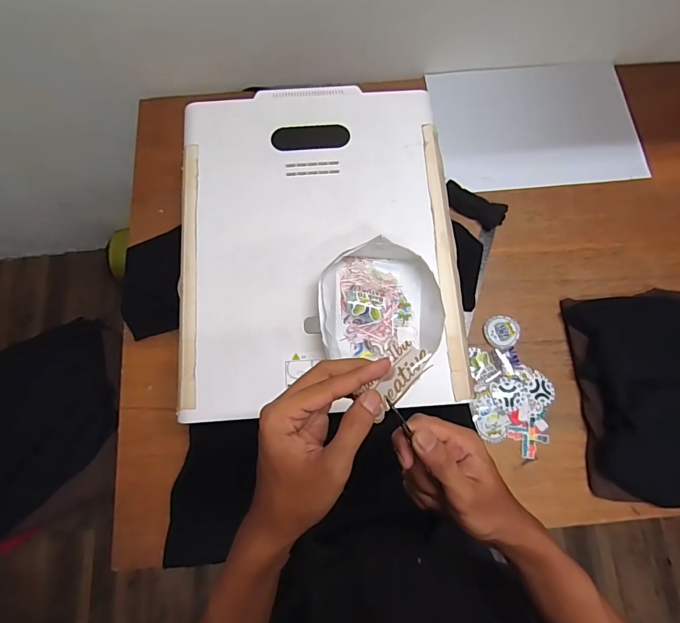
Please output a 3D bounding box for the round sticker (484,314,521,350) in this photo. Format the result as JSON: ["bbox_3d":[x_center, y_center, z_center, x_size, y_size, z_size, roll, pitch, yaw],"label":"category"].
[{"bbox_3d":[0.293,0.036,0.732,0.061,0.004,0.060,-1,76,4],"label":"round sticker"}]

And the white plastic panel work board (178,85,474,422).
[{"bbox_3d":[-0.033,-0.113,0.602,0.396,0.010,0.500,-4,76,-1],"label":"white plastic panel work board"}]

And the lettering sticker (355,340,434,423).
[{"bbox_3d":[0.041,0.049,0.309,0.031,0.004,0.060,42,96,4],"label":"lettering sticker"}]

